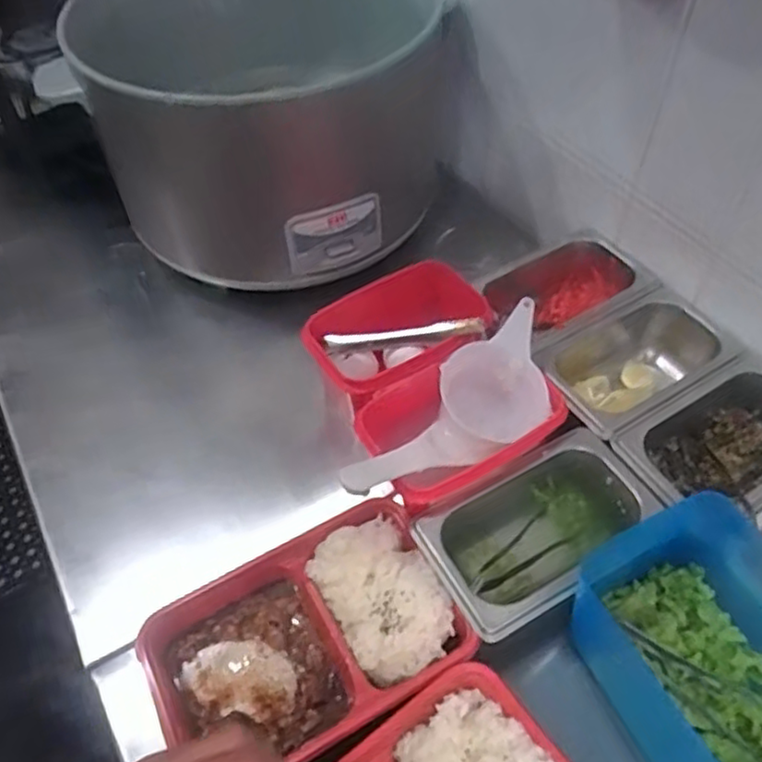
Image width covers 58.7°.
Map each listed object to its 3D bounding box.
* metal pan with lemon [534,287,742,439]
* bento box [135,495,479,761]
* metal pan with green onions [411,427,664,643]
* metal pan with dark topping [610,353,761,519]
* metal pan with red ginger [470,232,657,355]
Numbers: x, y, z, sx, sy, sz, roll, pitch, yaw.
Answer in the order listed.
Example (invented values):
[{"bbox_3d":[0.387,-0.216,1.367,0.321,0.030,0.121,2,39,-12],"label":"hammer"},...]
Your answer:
[{"bbox_3d":[0.230,-0.007,0.627,0.177,0.056,0.100,-27,56,-18],"label":"metal pan with lemon"},{"bbox_3d":[-0.055,0.194,0.494,0.216,0.048,0.138,-24,55,-16],"label":"bento box"},{"bbox_3d":[0.125,0.118,0.525,0.180,0.059,0.102,-26,55,-18],"label":"metal pan with green onions"},{"bbox_3d":[0.287,0.062,0.571,0.168,0.070,0.110,-28,56,-19],"label":"metal pan with dark topping"},{"bbox_3d":[0.180,-0.081,0.676,0.157,0.071,0.100,-29,56,-19],"label":"metal pan with red ginger"}]

